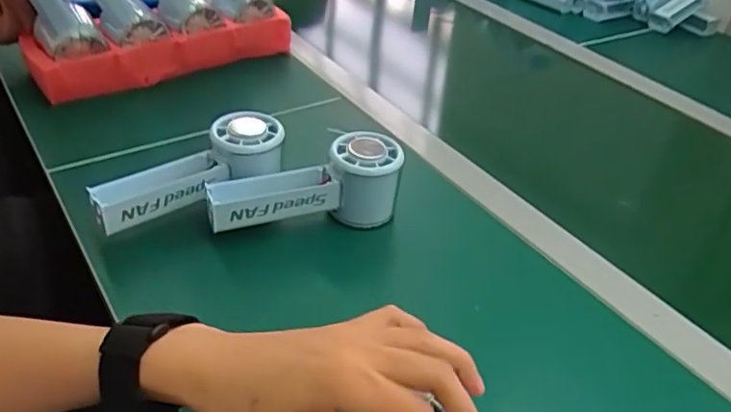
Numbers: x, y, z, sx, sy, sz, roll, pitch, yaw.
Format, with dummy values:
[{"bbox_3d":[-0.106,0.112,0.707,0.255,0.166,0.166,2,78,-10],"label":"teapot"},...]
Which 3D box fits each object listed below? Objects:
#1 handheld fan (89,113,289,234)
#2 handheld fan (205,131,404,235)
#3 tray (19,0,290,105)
[{"bbox_3d":[-0.134,-0.030,0.452,0.145,0.045,0.056,-13,42,-25],"label":"handheld fan"},{"bbox_3d":[-0.047,-0.017,0.460,0.146,0.062,0.052,-5,39,-16],"label":"handheld fan"},{"bbox_3d":[-0.218,-0.225,0.618,0.272,0.162,0.080,-21,45,-32],"label":"tray"}]

